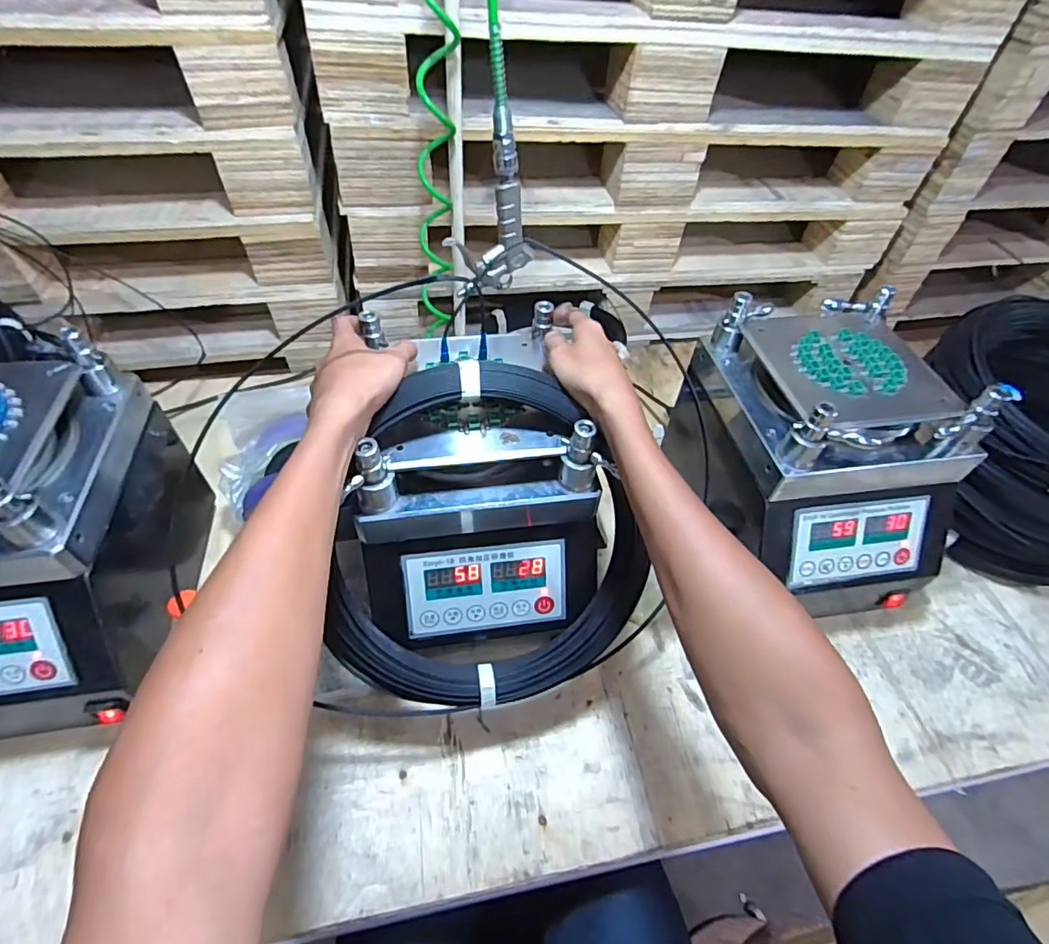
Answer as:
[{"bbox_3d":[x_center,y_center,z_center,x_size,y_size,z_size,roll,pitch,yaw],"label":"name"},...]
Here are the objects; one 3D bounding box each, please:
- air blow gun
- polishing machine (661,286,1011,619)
[{"bbox_3d":[-0.034,-0.269,0.547,0.088,0.171,0.030,-3,52,-6],"label":"air blow gun"},{"bbox_3d":[0.336,-0.006,0.633,0.214,0.276,0.278,-6,52,-8],"label":"polishing machine"}]

